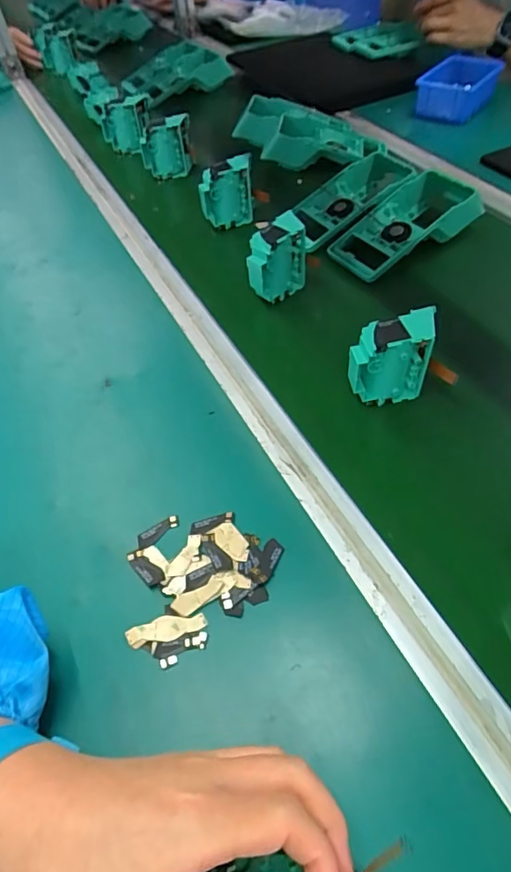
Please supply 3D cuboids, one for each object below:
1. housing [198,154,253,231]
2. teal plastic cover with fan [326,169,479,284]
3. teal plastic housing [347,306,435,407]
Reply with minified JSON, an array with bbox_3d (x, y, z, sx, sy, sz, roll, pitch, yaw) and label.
[{"bbox_3d":[-0.039,-0.319,0.656,0.071,0.074,0.045,-9,51,-1],"label":"housing"},{"bbox_3d":[0.181,-0.257,0.609,0.186,0.046,0.091,-30,55,-17],"label":"teal plastic cover with fan"},{"bbox_3d":[0.119,-0.067,0.444,0.074,0.077,0.040,-6,52,1],"label":"teal plastic housing"}]

